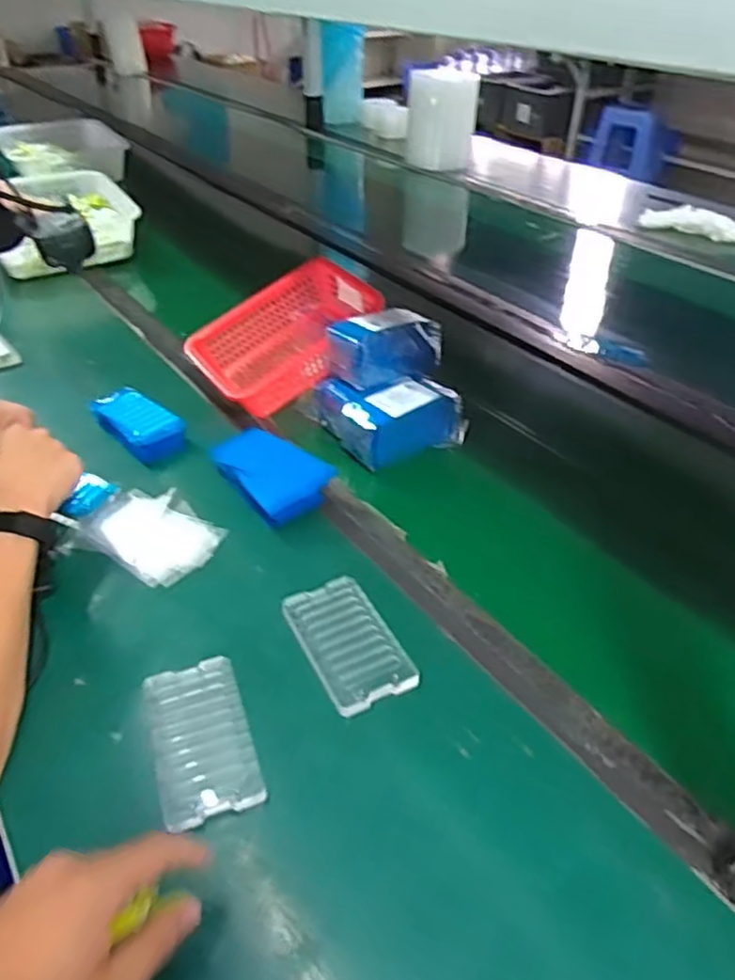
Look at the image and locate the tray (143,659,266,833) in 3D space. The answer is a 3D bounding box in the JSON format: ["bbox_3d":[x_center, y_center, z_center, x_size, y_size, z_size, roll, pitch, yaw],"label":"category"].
[{"bbox_3d":[-0.122,0.177,0.506,0.065,0.004,0.123,-13,40,-17],"label":"tray"}]

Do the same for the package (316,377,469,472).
[{"bbox_3d":[0.025,-0.096,0.815,0.134,0.058,0.128,-20,43,-25],"label":"package"}]

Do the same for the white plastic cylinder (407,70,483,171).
[{"bbox_3d":[0.187,-0.929,1.745,0.169,0.210,0.143,4,38,4],"label":"white plastic cylinder"}]

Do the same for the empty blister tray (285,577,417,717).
[{"bbox_3d":[-0.017,0.122,0.571,0.070,0.008,0.124,-17,42,-22],"label":"empty blister tray"}]

